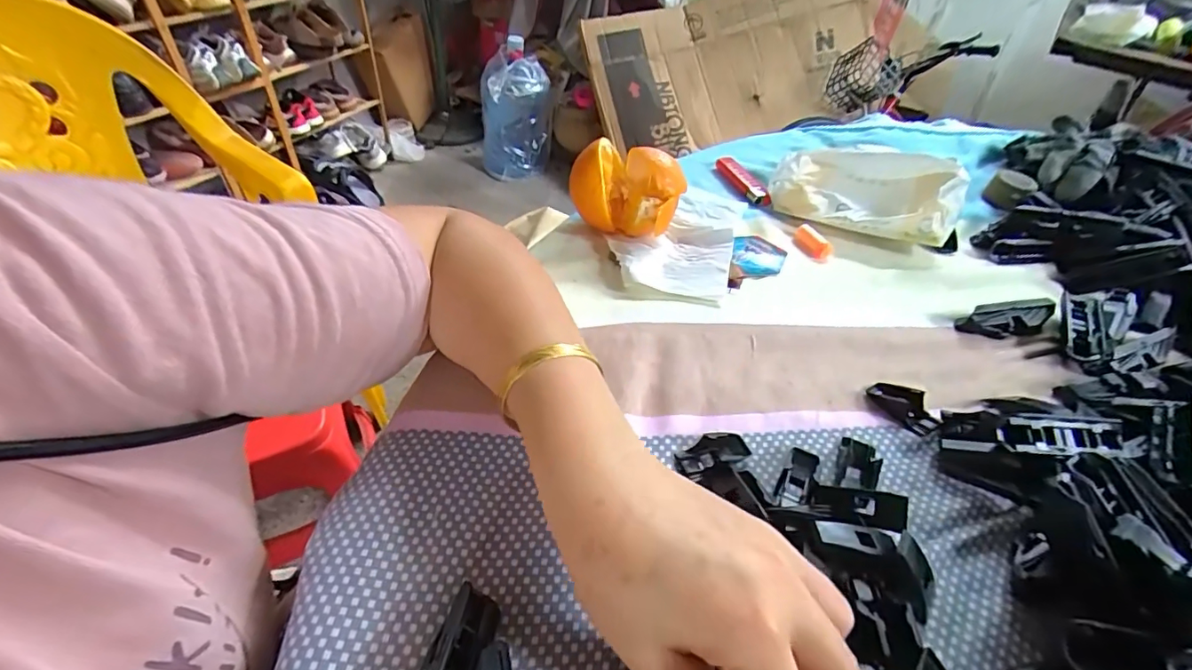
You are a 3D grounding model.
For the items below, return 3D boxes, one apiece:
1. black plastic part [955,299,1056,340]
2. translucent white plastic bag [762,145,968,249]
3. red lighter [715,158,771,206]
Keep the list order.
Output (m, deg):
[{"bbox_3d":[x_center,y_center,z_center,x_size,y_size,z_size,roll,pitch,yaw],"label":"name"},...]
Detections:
[{"bbox_3d":[0.298,-0.012,0.359,0.075,0.017,0.021,-6,46,-9],"label":"black plastic part"},{"bbox_3d":[0.235,-0.129,0.445,0.149,0.048,0.088,15,46,12],"label":"translucent white plastic bag"},{"bbox_3d":[0.147,-0.151,0.497,0.020,0.013,0.085,-10,46,-13],"label":"red lighter"}]

